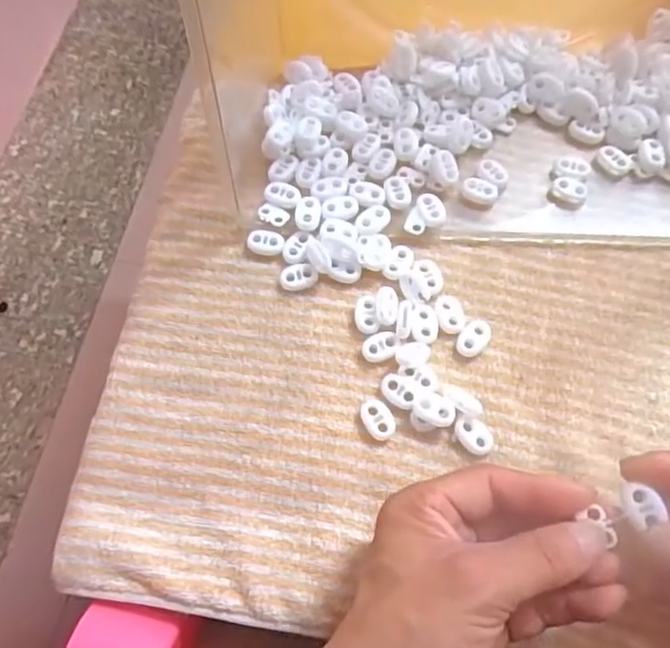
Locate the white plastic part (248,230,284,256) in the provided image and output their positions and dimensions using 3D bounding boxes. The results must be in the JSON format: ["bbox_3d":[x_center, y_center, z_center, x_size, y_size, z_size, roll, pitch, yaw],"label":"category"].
[{"bbox_3d":[-0.041,-0.049,0.359,0.021,0.004,0.014,6,69,4],"label":"white plastic part"}]

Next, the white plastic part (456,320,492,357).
[{"bbox_3d":[0.078,0.008,0.338,0.014,0.005,0.024,37,74,14],"label":"white plastic part"}]

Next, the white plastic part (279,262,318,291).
[{"bbox_3d":[-0.021,-0.027,0.353,0.022,0.007,0.015,-21,70,-7],"label":"white plastic part"}]

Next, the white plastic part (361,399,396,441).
[{"bbox_3d":[0.023,0.052,0.323,0.016,0.005,0.023,-27,71,-9],"label":"white plastic part"}]

